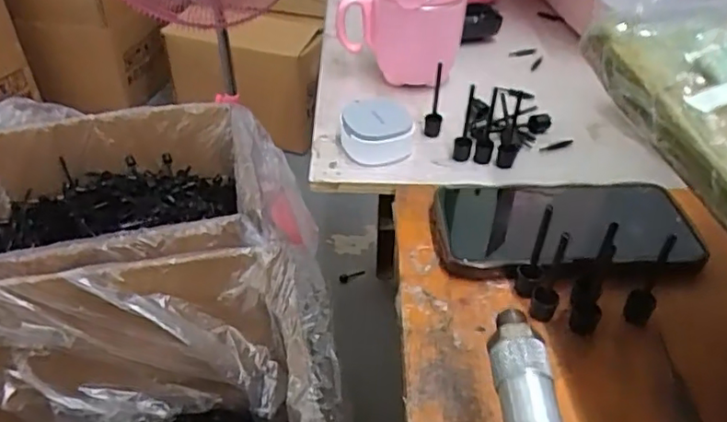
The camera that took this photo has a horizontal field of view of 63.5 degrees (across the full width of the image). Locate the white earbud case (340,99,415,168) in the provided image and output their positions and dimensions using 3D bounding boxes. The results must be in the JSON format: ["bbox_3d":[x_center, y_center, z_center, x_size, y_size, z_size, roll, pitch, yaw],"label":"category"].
[{"bbox_3d":[0.007,-0.067,0.473,0.052,0.032,0.067,-5,41,-8],"label":"white earbud case"}]

